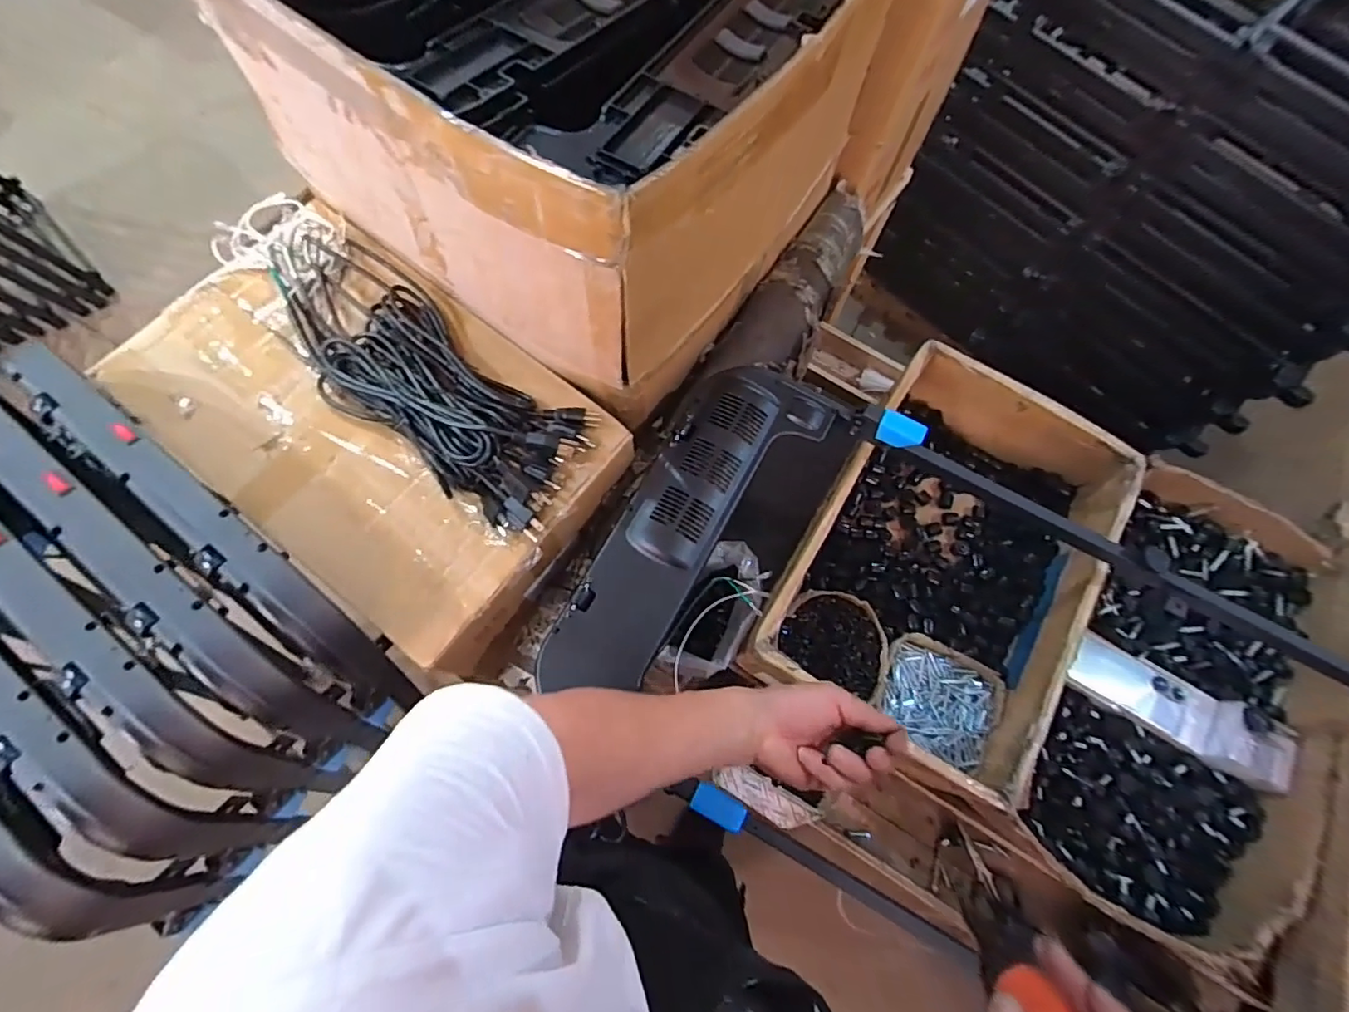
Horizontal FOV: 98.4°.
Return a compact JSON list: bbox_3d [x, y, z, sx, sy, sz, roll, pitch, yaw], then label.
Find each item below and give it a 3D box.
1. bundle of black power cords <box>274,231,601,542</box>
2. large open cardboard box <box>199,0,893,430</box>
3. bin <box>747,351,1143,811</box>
[{"bbox_3d":[-0.303,-0.161,0.674,0.483,0.045,0.170,38,74,10],"label":"bundle of black power cords"},{"bbox_3d":[-0.116,-0.523,0.702,0.602,0.333,0.595,32,73,8],"label":"large open cardboard box"},{"bbox_3d":[0.376,0.074,0.830,0.345,0.199,0.544,31,73,8],"label":"bin"}]

